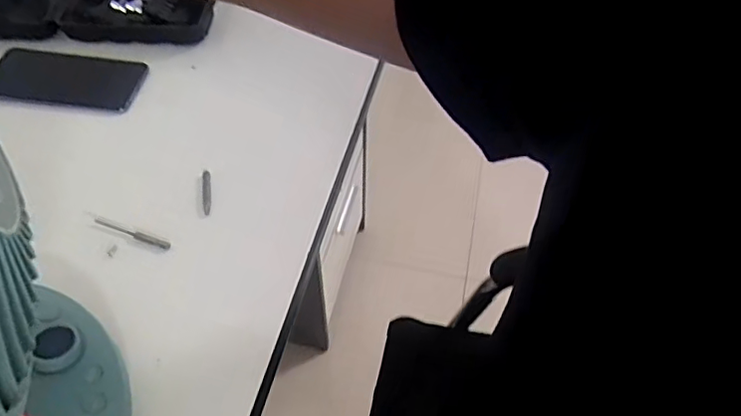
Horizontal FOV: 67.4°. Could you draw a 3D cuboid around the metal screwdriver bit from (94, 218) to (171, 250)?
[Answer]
[{"bbox_3d":[-0.207,0.022,0.481,0.076,0.004,0.008,20,55,9],"label":"metal screwdriver bit"}]

